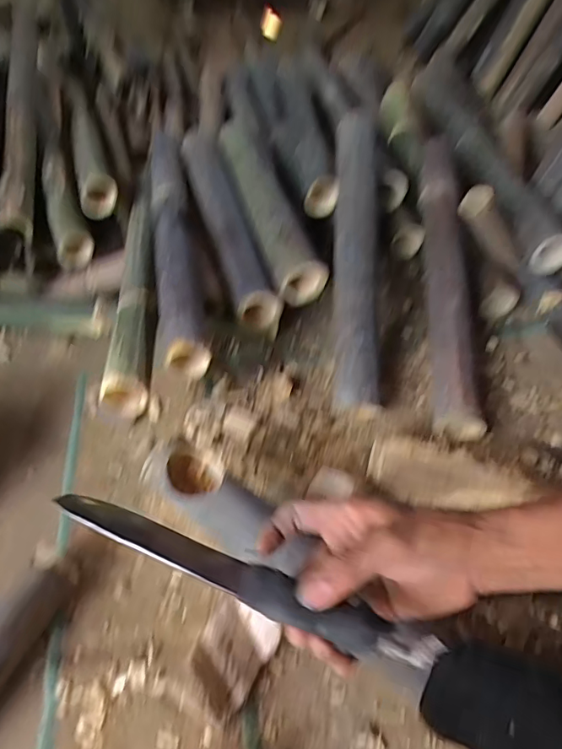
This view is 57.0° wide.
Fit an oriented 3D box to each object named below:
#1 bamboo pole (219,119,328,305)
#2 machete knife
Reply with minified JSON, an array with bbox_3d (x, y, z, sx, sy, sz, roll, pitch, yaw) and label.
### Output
[{"bbox_3d":[-0.034,-0.324,0.999,0.089,0.116,0.475,-12,48,-14],"label":"bamboo pole"},{"bbox_3d":[-0.035,0.138,0.360,0.279,0.019,0.034,17,47,16],"label":"machete knife"}]

